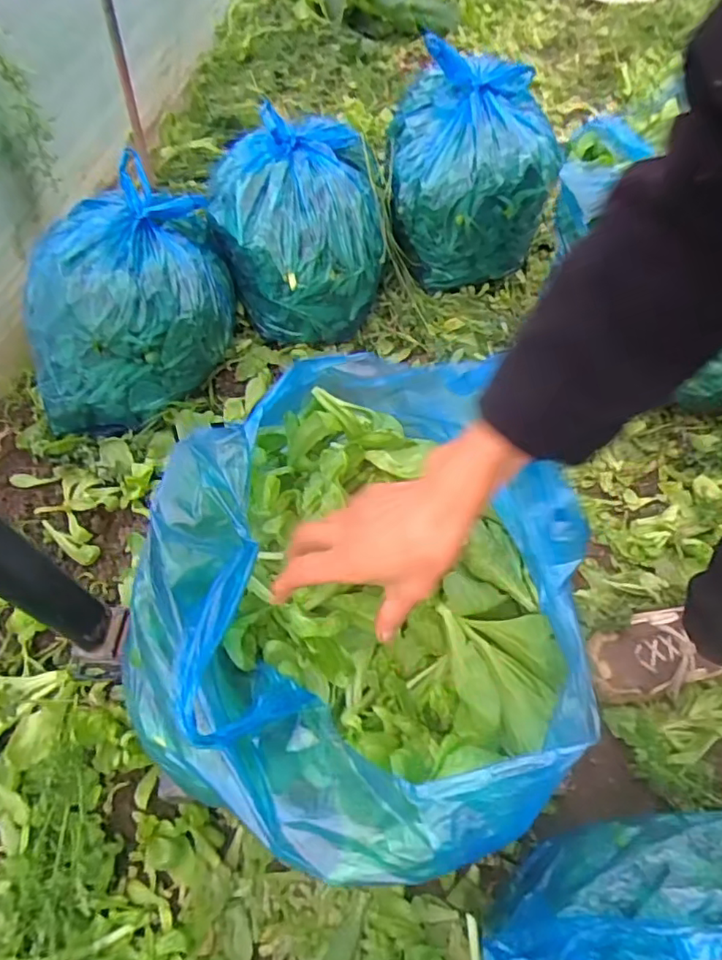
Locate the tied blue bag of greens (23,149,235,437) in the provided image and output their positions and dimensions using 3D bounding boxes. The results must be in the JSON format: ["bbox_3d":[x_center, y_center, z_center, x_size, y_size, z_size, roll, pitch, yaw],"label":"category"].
[{"bbox_3d":[-0.397,-0.297,1.001,0.313,0.270,0.353,-4,55,2],"label":"tied blue bag of greens"}]

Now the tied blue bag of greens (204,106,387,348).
[{"bbox_3d":[-0.118,-0.474,1.092,0.299,0.270,0.322,-8,55,-1],"label":"tied blue bag of greens"}]

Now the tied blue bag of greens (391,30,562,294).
[{"bbox_3d":[0.208,-0.589,1.110,0.302,0.284,0.284,-4,55,2],"label":"tied blue bag of greens"}]

